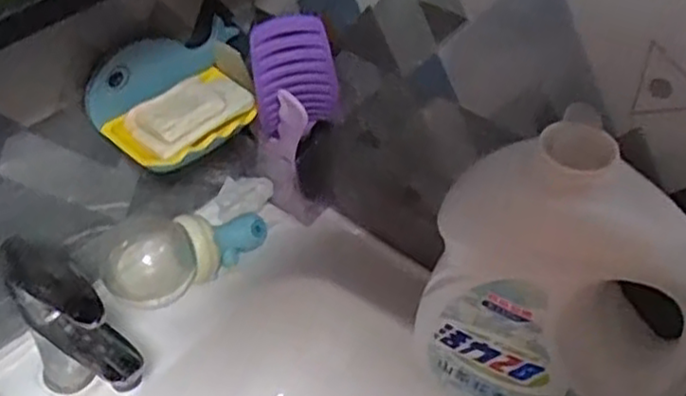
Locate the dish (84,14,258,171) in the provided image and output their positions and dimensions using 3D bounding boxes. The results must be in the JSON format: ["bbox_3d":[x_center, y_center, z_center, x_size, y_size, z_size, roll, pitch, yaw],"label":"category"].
[{"bbox_3d":[-0.134,-0.093,0.621,0.154,0.064,0.093,-32,53,-28],"label":"dish"}]

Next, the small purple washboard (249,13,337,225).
[{"bbox_3d":[-0.042,-0.061,0.672,0.074,0.247,0.069,-3,45,-3],"label":"small purple washboard"}]

